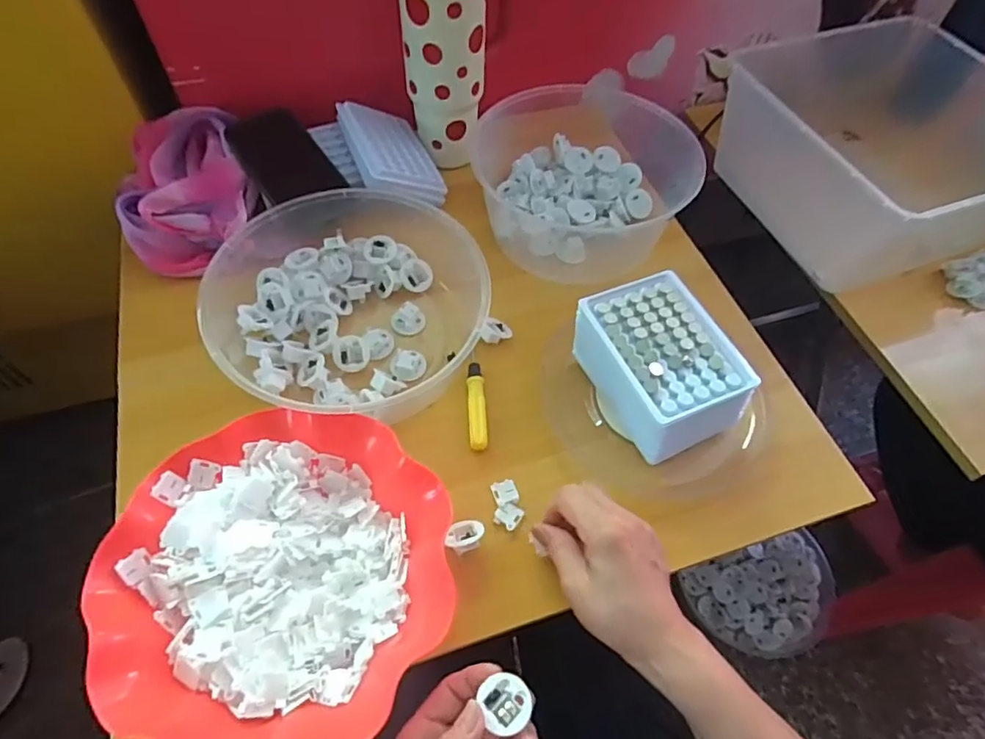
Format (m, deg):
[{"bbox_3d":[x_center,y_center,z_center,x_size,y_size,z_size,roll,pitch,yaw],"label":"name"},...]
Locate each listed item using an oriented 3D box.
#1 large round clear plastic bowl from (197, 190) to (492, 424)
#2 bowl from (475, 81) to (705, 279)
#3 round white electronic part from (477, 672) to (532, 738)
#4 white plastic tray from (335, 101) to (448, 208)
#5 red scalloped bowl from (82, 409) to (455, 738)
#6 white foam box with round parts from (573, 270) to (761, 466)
[{"bbox_3d":[-0.126,-0.073,0.520,0.234,0.066,0.232,1,57,-2],"label":"large round clear plastic bowl"},{"bbox_3d":[0.096,-0.210,0.604,0.206,0.085,0.193,-11,58,-10],"label":"bowl"},{"bbox_3d":[0.009,0.201,0.345,0.028,0.005,0.030,1,57,-2],"label":"round white electronic part"},{"bbox_3d":[-0.109,-0.236,0.631,0.091,0.024,0.138,-6,59,-35],"label":"white plastic tray"},{"bbox_3d":[-0.142,0.140,0.390,0.214,0.060,0.216,1,57,-2],"label":"red scalloped bowl"},{"bbox_3d":[0.142,-0.002,0.487,0.098,0.070,0.143,-23,61,-16],"label":"white foam box with round parts"}]

